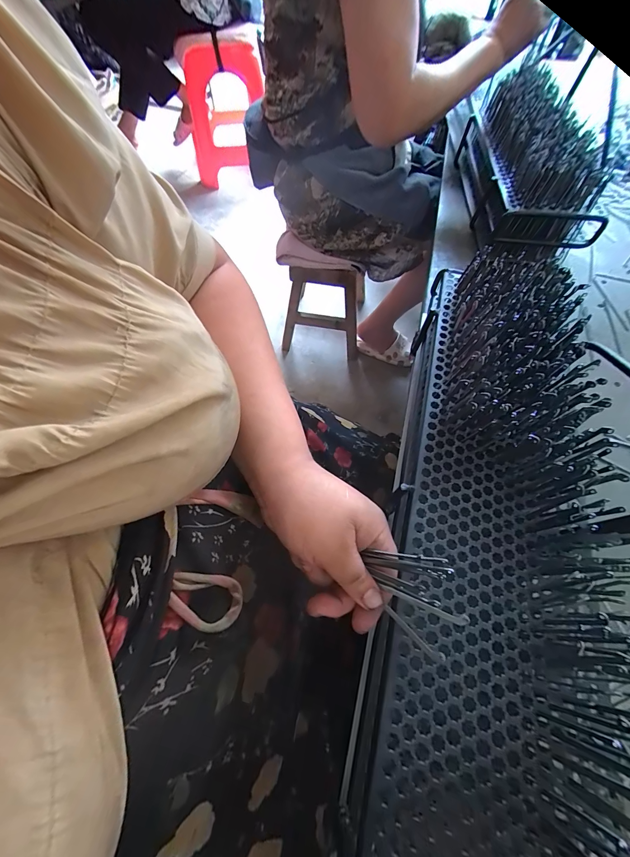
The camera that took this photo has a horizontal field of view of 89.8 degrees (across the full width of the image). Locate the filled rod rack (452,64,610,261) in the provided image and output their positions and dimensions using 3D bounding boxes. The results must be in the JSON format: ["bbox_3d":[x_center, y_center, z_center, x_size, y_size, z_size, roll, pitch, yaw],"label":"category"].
[{"bbox_3d":[0.389,-0.520,0.593,0.173,0.118,0.466,6,64,2],"label":"filled rod rack"}]

